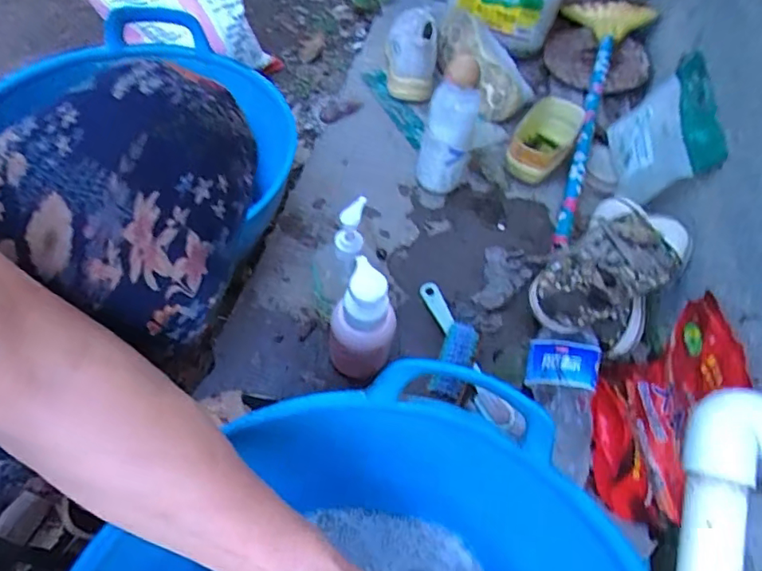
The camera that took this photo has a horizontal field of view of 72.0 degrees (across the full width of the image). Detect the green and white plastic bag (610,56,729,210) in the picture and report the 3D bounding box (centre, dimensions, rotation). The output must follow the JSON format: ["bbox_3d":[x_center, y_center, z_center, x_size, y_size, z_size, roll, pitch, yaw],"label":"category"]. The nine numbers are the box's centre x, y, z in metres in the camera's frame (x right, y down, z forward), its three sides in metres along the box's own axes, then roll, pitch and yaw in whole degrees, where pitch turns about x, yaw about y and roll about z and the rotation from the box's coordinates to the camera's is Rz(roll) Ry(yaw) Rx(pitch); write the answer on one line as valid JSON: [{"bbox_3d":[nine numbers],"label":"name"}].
[{"bbox_3d":[0.396,-0.225,0.747,0.071,0.132,0.240,13,57,-2],"label":"green and white plastic bag"}]

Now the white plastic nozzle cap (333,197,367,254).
[{"bbox_3d":[-0.031,-0.063,0.546,0.027,0.059,0.024,17,35,5],"label":"white plastic nozzle cap"}]

